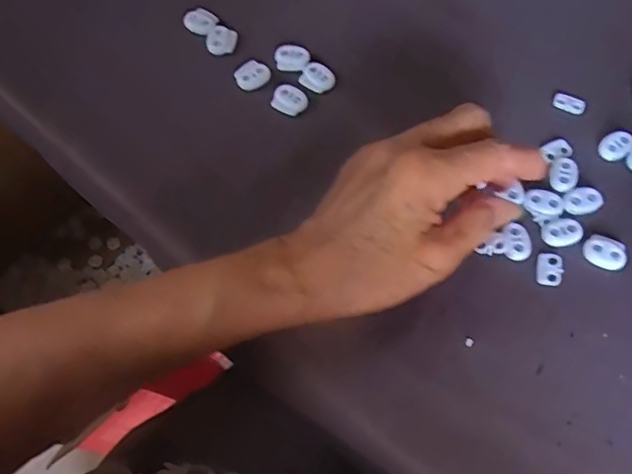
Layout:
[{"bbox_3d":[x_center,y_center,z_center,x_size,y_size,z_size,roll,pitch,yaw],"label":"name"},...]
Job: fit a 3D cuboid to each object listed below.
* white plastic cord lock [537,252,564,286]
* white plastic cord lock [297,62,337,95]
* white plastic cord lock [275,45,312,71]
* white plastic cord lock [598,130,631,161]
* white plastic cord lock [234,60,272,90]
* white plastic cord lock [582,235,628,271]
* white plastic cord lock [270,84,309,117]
[{"bbox_3d":[0.131,0.018,0.316,0.014,0.004,0.018,12,66,7],"label":"white plastic cord lock"},{"bbox_3d":[0.002,-0.105,0.375,0.022,0.006,0.022,27,69,13],"label":"white plastic cord lock"},{"bbox_3d":[-0.016,-0.121,0.379,0.023,0.004,0.020,9,66,5],"label":"white plastic cord lock"},{"bbox_3d":[0.184,-0.056,0.346,0.016,0.004,0.022,38,71,17],"label":"white plastic cord lock"},{"bbox_3d":[-0.042,-0.107,0.375,0.023,0.005,0.018,-42,71,-16],"label":"white plastic cord lock"},{"bbox_3d":[0.163,0.009,0.319,0.023,0.005,0.018,29,69,13],"label":"white plastic cord lock"},{"bbox_3d":[-0.017,-0.089,0.367,0.022,0.004,0.021,33,70,15],"label":"white plastic cord lock"}]

